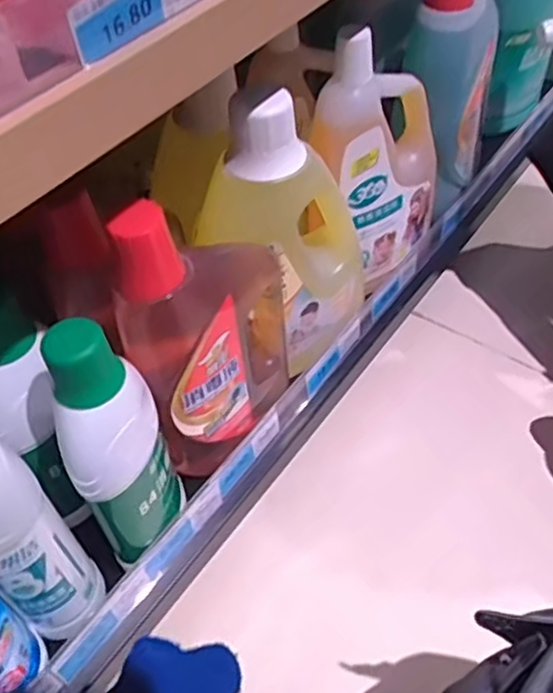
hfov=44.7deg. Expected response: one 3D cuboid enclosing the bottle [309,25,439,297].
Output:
[{"bbox_3d":[0.097,-0.194,0.675,0.090,0.245,0.150,30,58,25],"label":"bottle"}]

